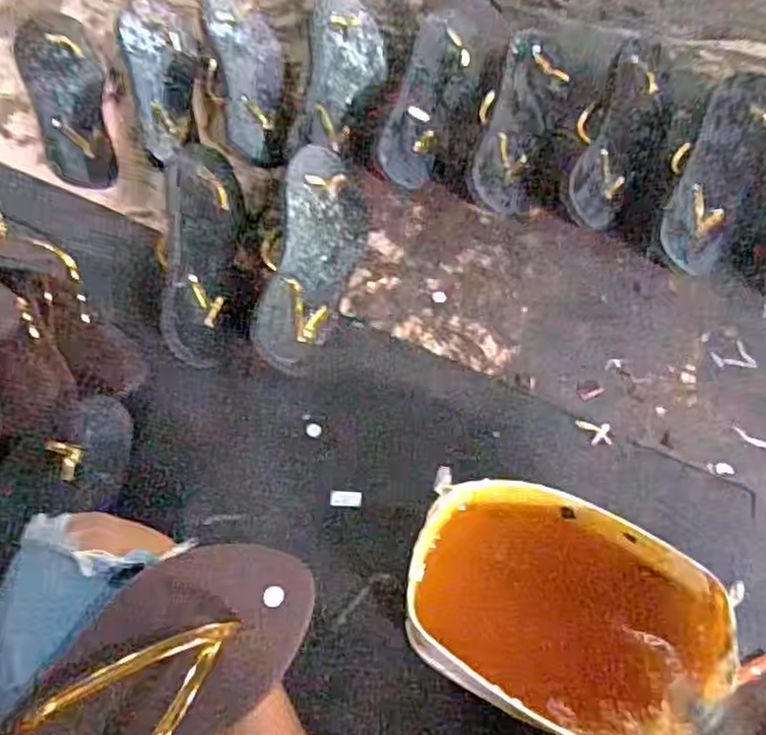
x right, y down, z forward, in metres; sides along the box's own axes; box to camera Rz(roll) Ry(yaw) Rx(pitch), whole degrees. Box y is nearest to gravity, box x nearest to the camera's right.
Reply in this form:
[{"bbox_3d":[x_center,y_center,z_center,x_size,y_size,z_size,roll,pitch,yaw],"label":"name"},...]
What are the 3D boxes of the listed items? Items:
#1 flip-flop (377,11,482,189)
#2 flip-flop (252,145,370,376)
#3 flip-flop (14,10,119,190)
[{"bbox_3d":[0.057,-0.293,0.757,0.086,0.024,0.208,25,74,-29],"label":"flip-flop"},{"bbox_3d":[-0.072,-0.105,0.669,0.083,0.040,0.250,26,56,-24],"label":"flip-flop"},{"bbox_3d":[-0.358,-0.309,0.792,0.089,0.050,0.246,-16,78,-5],"label":"flip-flop"}]

